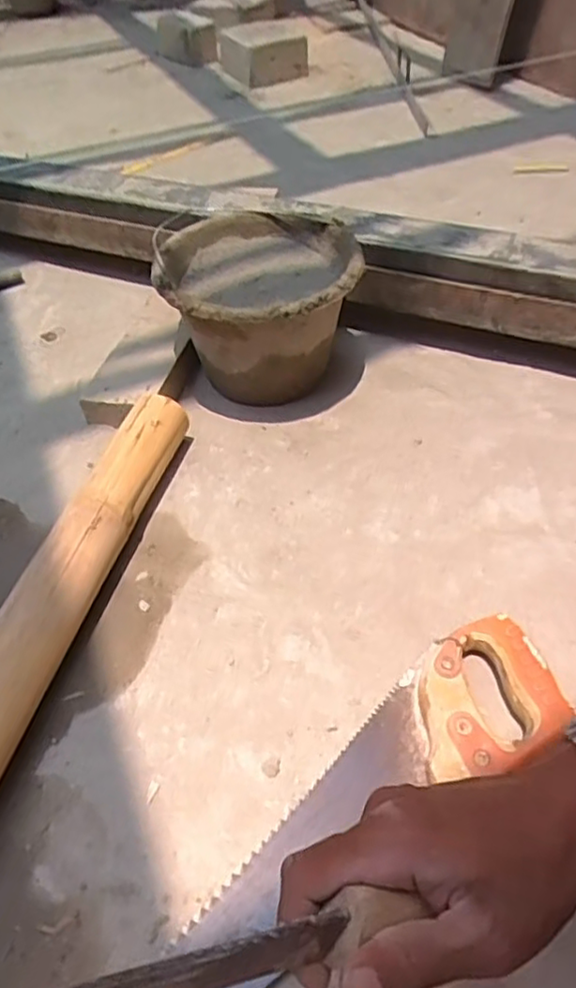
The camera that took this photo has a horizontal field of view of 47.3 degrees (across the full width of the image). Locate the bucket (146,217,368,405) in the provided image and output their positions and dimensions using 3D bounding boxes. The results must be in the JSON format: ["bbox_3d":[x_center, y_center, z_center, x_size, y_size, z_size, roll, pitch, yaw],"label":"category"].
[{"bbox_3d":[-0.030,-0.226,0.826,0.232,0.159,0.242,-2,47,2],"label":"bucket"}]

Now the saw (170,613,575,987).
[{"bbox_3d":[0.034,0.266,0.454,0.111,0.031,0.488,33,57,30],"label":"saw"}]

